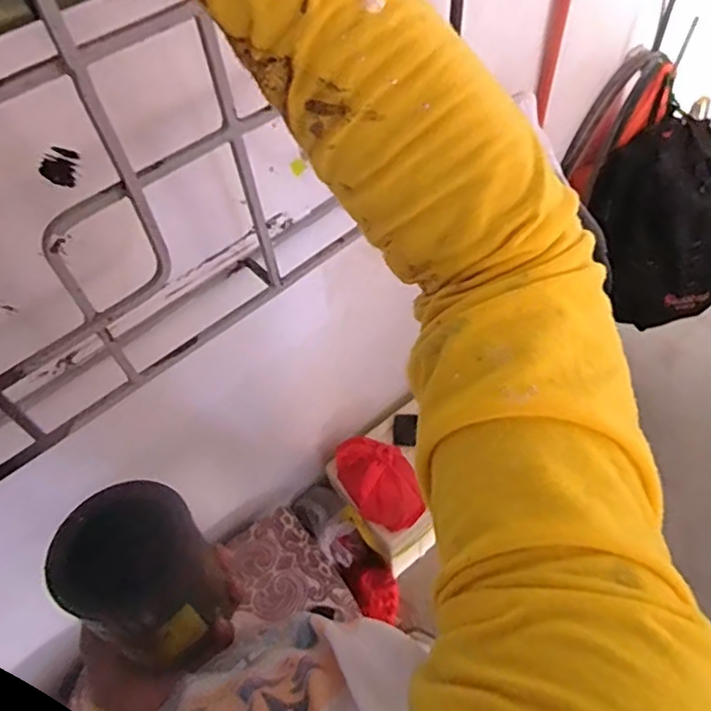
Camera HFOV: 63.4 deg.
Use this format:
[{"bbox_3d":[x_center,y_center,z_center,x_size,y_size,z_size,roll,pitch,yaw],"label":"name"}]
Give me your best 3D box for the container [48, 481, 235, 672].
[{"bbox_3d":[-0.168,0.176,0.473,0.116,0.101,0.103,27,62,21],"label":"container"}]

